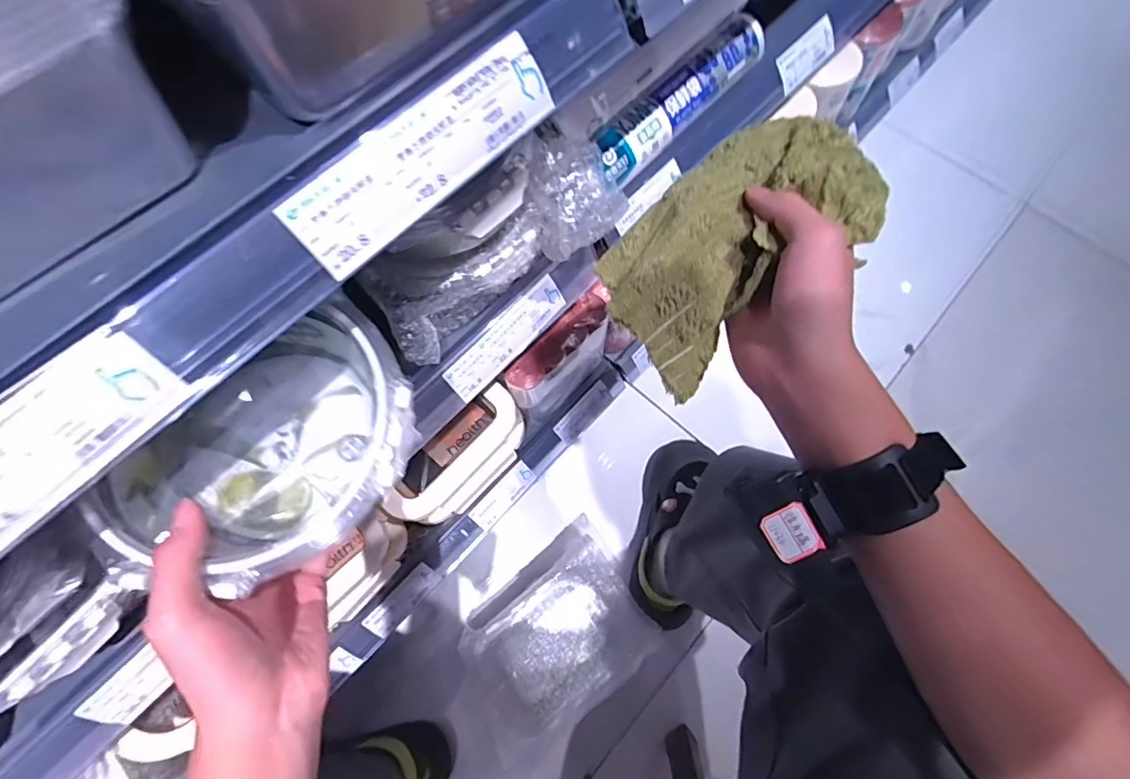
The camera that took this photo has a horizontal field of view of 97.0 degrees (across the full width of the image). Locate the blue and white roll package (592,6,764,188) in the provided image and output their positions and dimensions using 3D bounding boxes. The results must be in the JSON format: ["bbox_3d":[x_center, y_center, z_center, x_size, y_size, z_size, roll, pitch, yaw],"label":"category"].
[{"bbox_3d":[0.104,-0.270,0.458,0.043,0.033,0.215,41,76,14],"label":"blue and white roll package"}]

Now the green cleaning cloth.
[{"bbox_3d":[0.095,-0.085,0.299,0.157,0.055,0.105,-46,58,29],"label":"green cleaning cloth"}]

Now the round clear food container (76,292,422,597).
[{"bbox_3d":[-0.172,0.030,0.303,0.163,0.072,0.140,-38,74,-11],"label":"round clear food container"}]

